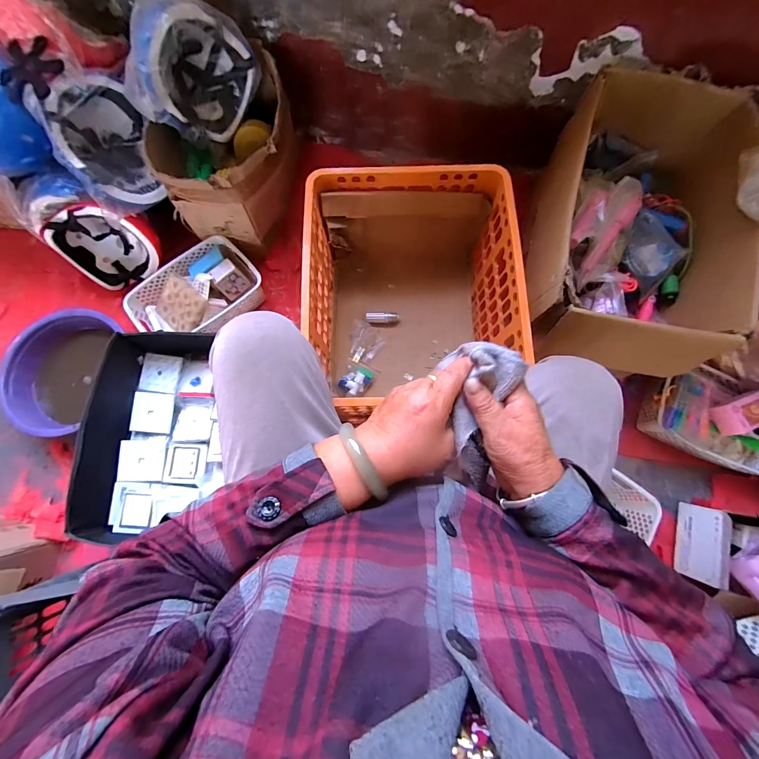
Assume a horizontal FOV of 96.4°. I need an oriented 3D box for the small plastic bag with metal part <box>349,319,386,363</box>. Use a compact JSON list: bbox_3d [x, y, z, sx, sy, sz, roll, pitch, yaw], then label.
[{"bbox_3d":[-0.039,-0.090,0.866,0.088,0.023,0.102,24,78,5],"label":"small plastic bag with metal part"}]

